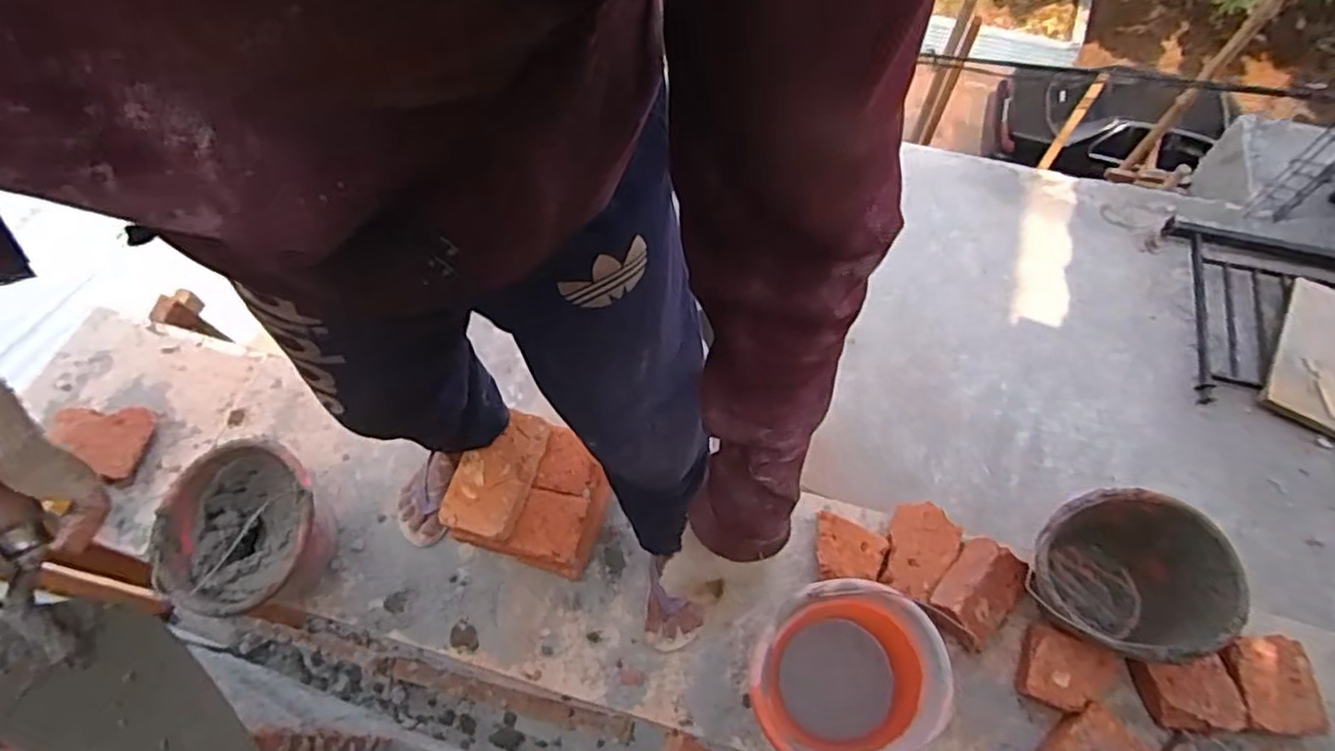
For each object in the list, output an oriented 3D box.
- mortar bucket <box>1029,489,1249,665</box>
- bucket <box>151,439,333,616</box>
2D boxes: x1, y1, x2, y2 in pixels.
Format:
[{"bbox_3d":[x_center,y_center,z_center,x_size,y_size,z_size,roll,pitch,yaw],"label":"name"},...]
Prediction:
[{"bbox_3d":[0.627,0.299,0.976,0.251,0.208,0.221,-9,62,-4],"label":"mortar bucket"},{"bbox_3d":[-0.635,0.249,1.045,0.221,0.161,0.239,0,62,1],"label":"bucket"}]

